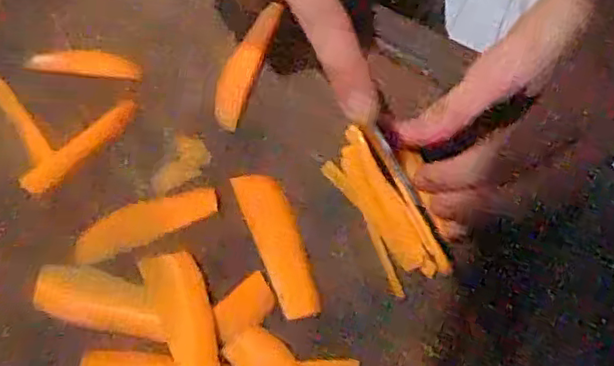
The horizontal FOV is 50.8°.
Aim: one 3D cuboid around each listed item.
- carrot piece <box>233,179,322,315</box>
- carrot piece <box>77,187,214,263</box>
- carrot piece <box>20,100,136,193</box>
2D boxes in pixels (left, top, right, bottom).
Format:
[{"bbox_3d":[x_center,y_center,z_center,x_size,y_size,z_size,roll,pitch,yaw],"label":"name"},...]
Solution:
[{"bbox_3d":[-0.014,0.030,0.323,0.023,0.005,0.077,-21,76,-6],"label":"carrot piece"},{"bbox_3d":[-0.083,0.020,0.331,0.073,0.005,0.022,-22,76,-6],"label":"carrot piece"},{"bbox_3d":[-0.119,-0.019,0.340,0.069,0.008,0.015,-41,79,-10],"label":"carrot piece"}]

